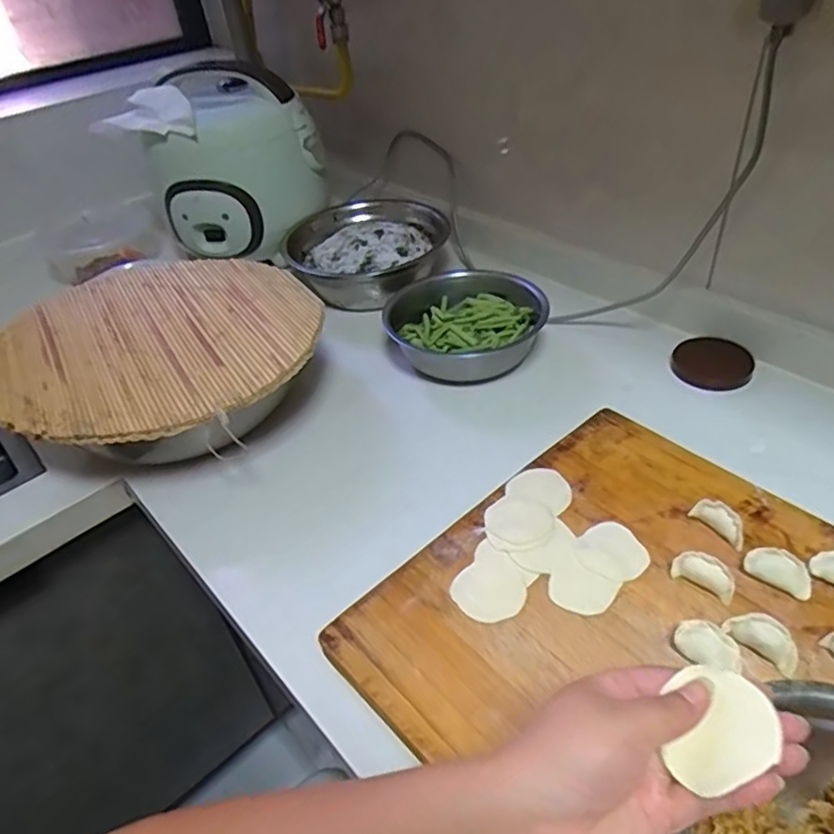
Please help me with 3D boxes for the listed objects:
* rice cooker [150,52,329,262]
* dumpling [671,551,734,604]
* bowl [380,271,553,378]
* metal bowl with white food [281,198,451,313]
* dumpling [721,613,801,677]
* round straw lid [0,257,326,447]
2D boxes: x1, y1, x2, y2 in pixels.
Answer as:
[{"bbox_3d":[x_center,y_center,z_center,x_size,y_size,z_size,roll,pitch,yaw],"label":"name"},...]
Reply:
[{"bbox_3d":[-0.263,-0.383,0.932,0.231,0.196,0.221,-15,41,-9],"label":"rice cooker"},{"bbox_3d":[0.215,0.117,0.469,0.044,0.020,0.019,26,51,33],"label":"dumpling"},{"bbox_3d":[0.054,-0.116,0.742,0.173,0.069,0.159,-4,40,3],"label":"bowl"},{"bbox_3d":[-0.075,-0.241,0.891,0.210,0.091,0.221,-4,40,4],"label":"metal bowl with white food"},{"bbox_3d":[0.235,0.151,0.428,0.046,0.023,0.022,27,51,34],"label":"dumpling"},{"bbox_3d":[-0.278,-0.087,0.666,0.342,0.014,0.319,-4,40,3],"label":"round straw lid"}]

